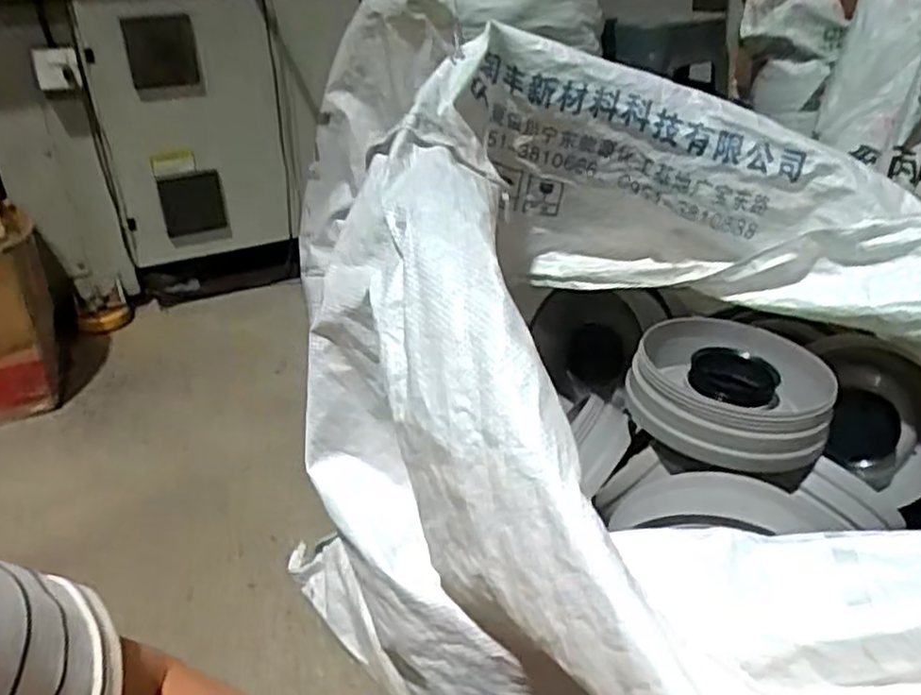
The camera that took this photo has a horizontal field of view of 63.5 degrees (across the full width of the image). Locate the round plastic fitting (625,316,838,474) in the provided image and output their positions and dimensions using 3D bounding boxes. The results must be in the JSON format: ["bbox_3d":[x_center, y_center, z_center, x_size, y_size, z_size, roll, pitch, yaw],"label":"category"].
[{"bbox_3d":[0.221,0.031,0.610,0.152,0.051,0.145,-2,29,1],"label":"round plastic fitting"}]

